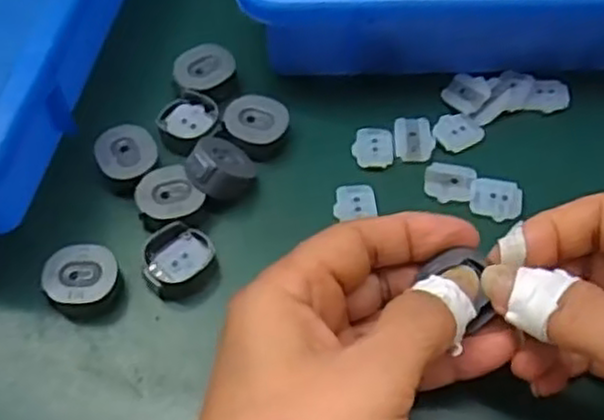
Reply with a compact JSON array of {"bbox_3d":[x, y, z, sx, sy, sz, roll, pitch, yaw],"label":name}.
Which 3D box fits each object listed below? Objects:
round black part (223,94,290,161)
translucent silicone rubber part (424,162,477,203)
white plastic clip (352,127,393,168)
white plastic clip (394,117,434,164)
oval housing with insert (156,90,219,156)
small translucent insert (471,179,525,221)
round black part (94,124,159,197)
[{"bbox_3d":[-0.020,-0.038,0.325,0.027,0.011,0.026,0,60,0],"label":"round black part"},{"bbox_3d":[0.063,-0.012,0.315,0.021,0.004,0.018,14,61,8],"label":"translucent silicone rubber part"},{"bbox_3d":[0.031,-0.029,0.324,0.017,0.004,0.020,-1,60,-1],"label":"white plastic clip"},{"bbox_3d":[0.050,-0.032,0.326,0.017,0.004,0.022,-2,60,-2],"label":"white plastic clip"},{"bbox_3d":[-0.051,-0.040,0.329,0.027,0.009,0.029,-21,62,-12],"label":"oval housing with insert"},{"bbox_3d":[0.083,-0.005,0.310,0.021,0.004,0.019,17,61,9],"label":"small translucent insert"},{"bbox_3d":[-0.074,-0.021,0.316,0.025,0.014,0.031,-26,63,-14],"label":"round black part"}]

